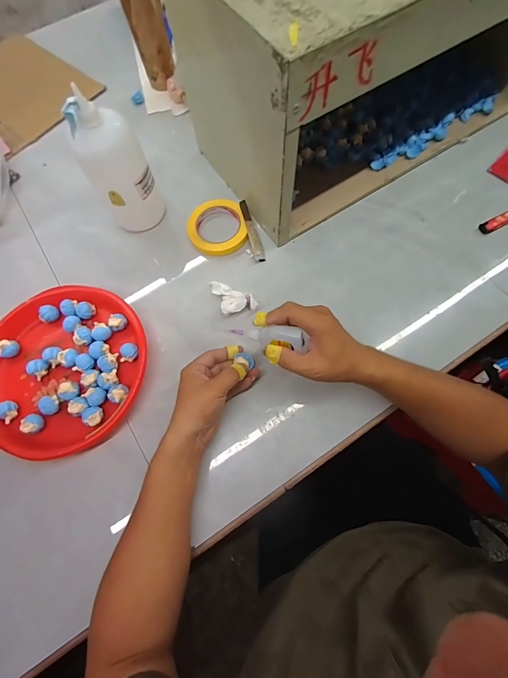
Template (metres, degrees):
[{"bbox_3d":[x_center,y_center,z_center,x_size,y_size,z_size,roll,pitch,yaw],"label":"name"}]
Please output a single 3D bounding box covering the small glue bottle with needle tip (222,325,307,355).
[{"bbox_3d":[0.017,-0.002,0.381,0.100,0.026,0.022,6,76,22],"label":"small glue bottle with needle tip"}]

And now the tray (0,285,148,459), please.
[{"bbox_3d":[-0.287,0.038,0.475,0.248,0.048,0.244,0,76,0],"label":"tray"}]

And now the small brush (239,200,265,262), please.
[{"bbox_3d":[-0.003,-0.190,0.547,0.018,0.014,0.117,-16,77,-4],"label":"small brush"}]

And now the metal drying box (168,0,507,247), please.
[{"bbox_3d":[0.213,-0.467,0.481,0.588,0.272,0.295,-32,73,-8],"label":"metal drying box"}]

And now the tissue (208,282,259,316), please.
[{"bbox_3d":[-0.034,-0.072,0.509,0.053,0.023,0.074,-26,78,-6],"label":"tissue"}]

